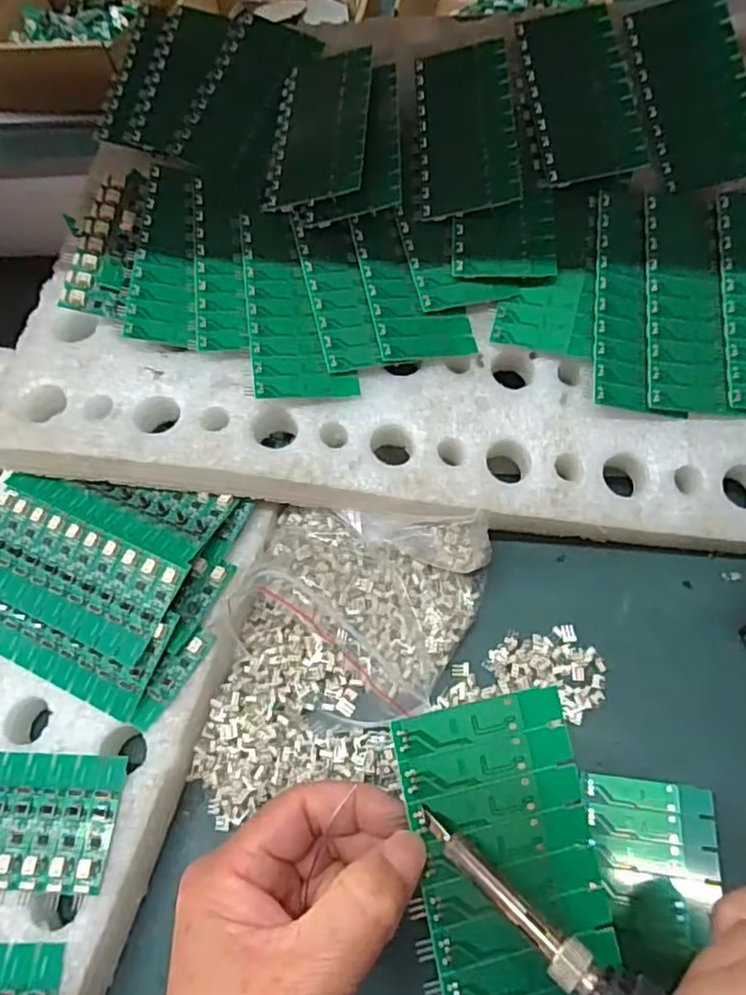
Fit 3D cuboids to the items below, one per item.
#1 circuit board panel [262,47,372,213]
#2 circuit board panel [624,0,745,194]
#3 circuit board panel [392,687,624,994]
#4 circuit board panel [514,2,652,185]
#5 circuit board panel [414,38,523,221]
[{"bbox_3d":[-0.034,-0.249,0.418,0.066,0.007,0.136,-5,65,18],"label":"circuit board panel"},{"bbox_3d":[0.209,-0.265,0.408,0.061,0.007,0.136,-10,80,14],"label":"circuit board panel"},{"bbox_3d":[0.051,0.143,0.217,0.062,0.004,0.139,-10,84,-8],"label":"circuit board panel"},{"bbox_3d":[0.138,-0.268,0.414,0.064,0.010,0.136,-5,74,1],"label":"circuit board panel"},{"bbox_3d":[0.061,-0.245,0.412,0.062,0.005,0.135,-6,72,15],"label":"circuit board panel"}]

